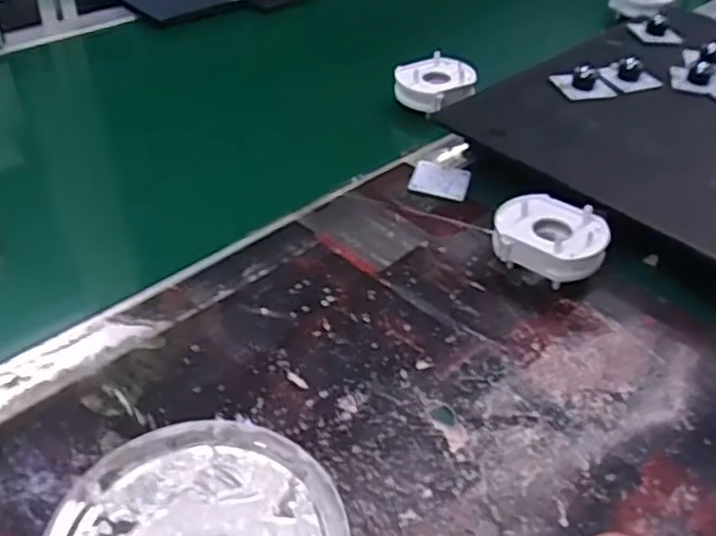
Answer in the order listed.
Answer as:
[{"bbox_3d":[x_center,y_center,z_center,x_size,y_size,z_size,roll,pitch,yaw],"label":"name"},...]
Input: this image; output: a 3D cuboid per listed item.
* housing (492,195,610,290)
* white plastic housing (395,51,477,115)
[{"bbox_3d":[0.126,-0.016,0.463,0.072,0.038,0.061,16,42,13],"label":"housing"},{"bbox_3d":[0.069,-0.168,0.630,0.063,0.027,0.061,3,41,-2],"label":"white plastic housing"}]

